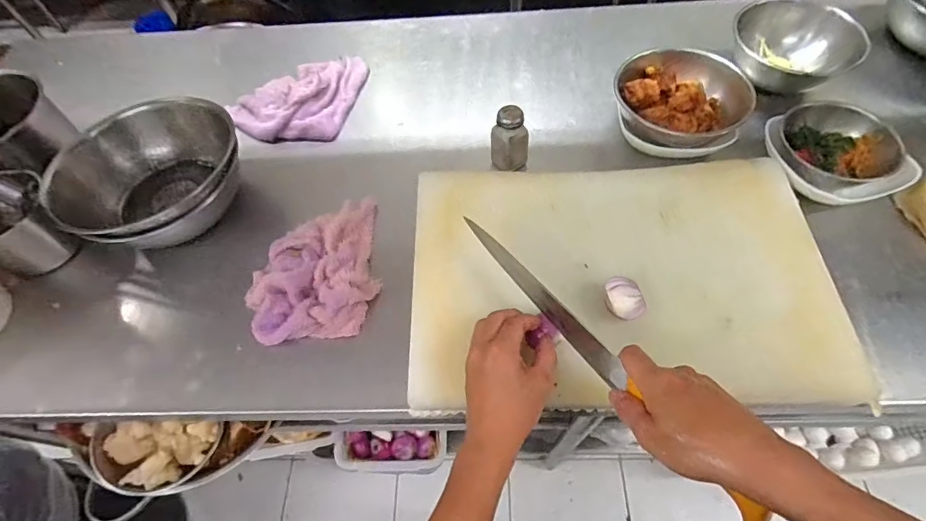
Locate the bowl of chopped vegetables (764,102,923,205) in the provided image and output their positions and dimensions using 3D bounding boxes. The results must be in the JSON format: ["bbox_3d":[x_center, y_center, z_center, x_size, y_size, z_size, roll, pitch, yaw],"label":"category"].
[{"bbox_3d":[0.472,-0.132,0.591,0.144,0.056,0.138,-2,60,3],"label":"bowl of chopped vegetables"}]

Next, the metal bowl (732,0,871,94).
[{"bbox_3d":[0.476,-0.312,0.680,0.152,0.069,0.152,-2,60,3],"label":"metal bowl"}]

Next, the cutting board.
[{"bbox_3d":[0.173,0.008,0.526,0.447,0.032,0.299,-1,60,1],"label":"cutting board"}]

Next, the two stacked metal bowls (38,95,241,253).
[{"bbox_3d":[-0.396,-0.106,0.598,0.215,0.100,0.215,-2,60,3],"label":"two stacked metal bowls"}]

